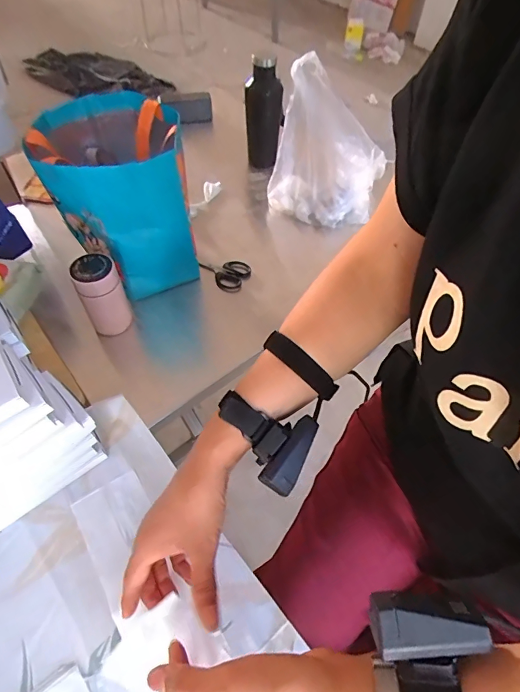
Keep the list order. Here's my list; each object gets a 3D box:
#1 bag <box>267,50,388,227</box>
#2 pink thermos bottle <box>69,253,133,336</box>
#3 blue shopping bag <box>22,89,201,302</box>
[{"bbox_3d":[0.133,-0.373,0.806,0.206,0.235,0.168,16,56,10],"label":"bag"},{"bbox_3d":[-0.239,-0.074,0.640,0.064,0.127,0.054,-23,58,-17],"label":"pink thermos bottle"},{"bbox_3d":[-0.223,-0.247,0.684,0.200,0.232,0.227,-17,57,-13],"label":"blue shopping bag"}]

